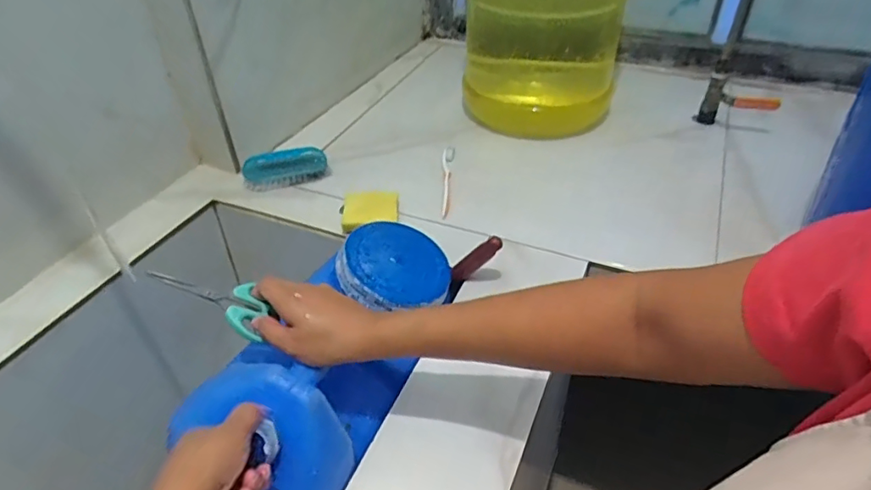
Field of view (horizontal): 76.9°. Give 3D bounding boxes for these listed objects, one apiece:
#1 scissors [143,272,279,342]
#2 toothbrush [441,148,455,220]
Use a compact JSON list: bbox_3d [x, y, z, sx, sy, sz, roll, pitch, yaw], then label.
[{"bbox_3d":[-0.193,0.042,0.479,0.105,0.012,0.053,31,35,-22],"label":"scissors"},{"bbox_3d":[0.016,-0.098,0.819,0.018,0.023,0.170,2,41,4],"label":"toothbrush"}]

